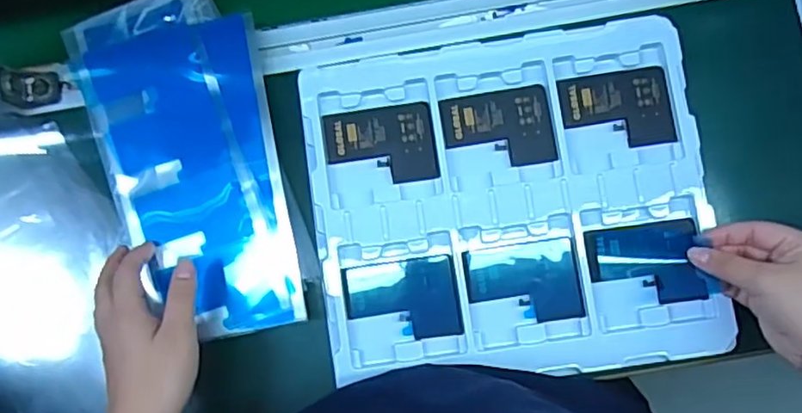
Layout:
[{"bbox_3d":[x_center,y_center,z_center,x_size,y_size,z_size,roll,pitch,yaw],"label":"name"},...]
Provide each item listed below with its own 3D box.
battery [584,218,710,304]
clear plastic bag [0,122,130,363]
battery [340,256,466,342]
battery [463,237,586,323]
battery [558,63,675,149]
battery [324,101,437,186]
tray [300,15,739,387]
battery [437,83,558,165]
[{"bbox_3d":[0.198,0.047,0.508,0.090,0.009,0.065,-7,83,2],"label":"battery"},{"bbox_3d":[-0.350,0.032,0.539,0.194,0.024,0.198,-5,83,2],"label":"clear plastic bag"},{"bbox_3d":[0.001,0.078,0.516,0.091,0.006,0.064,-7,83,2],"label":"battery"},{"bbox_3d":[0.100,0.063,0.514,0.091,0.005,0.065,-8,83,2],"label":"battery"},{"bbox_3d":[0.182,-0.081,0.530,0.092,0.009,0.065,-9,83,2],"label":"battery"},{"bbox_3d":[-0.017,-0.051,0.531,0.090,0.004,0.066,-8,83,2],"label":"battery"},{"bbox_3d":[0.089,-0.002,0.521,0.316,0.011,0.276,-8,83,2],"label":"tray"},{"bbox_3d":[0.082,-0.065,0.530,0.090,0.005,0.065,-9,83,2],"label":"battery"}]

